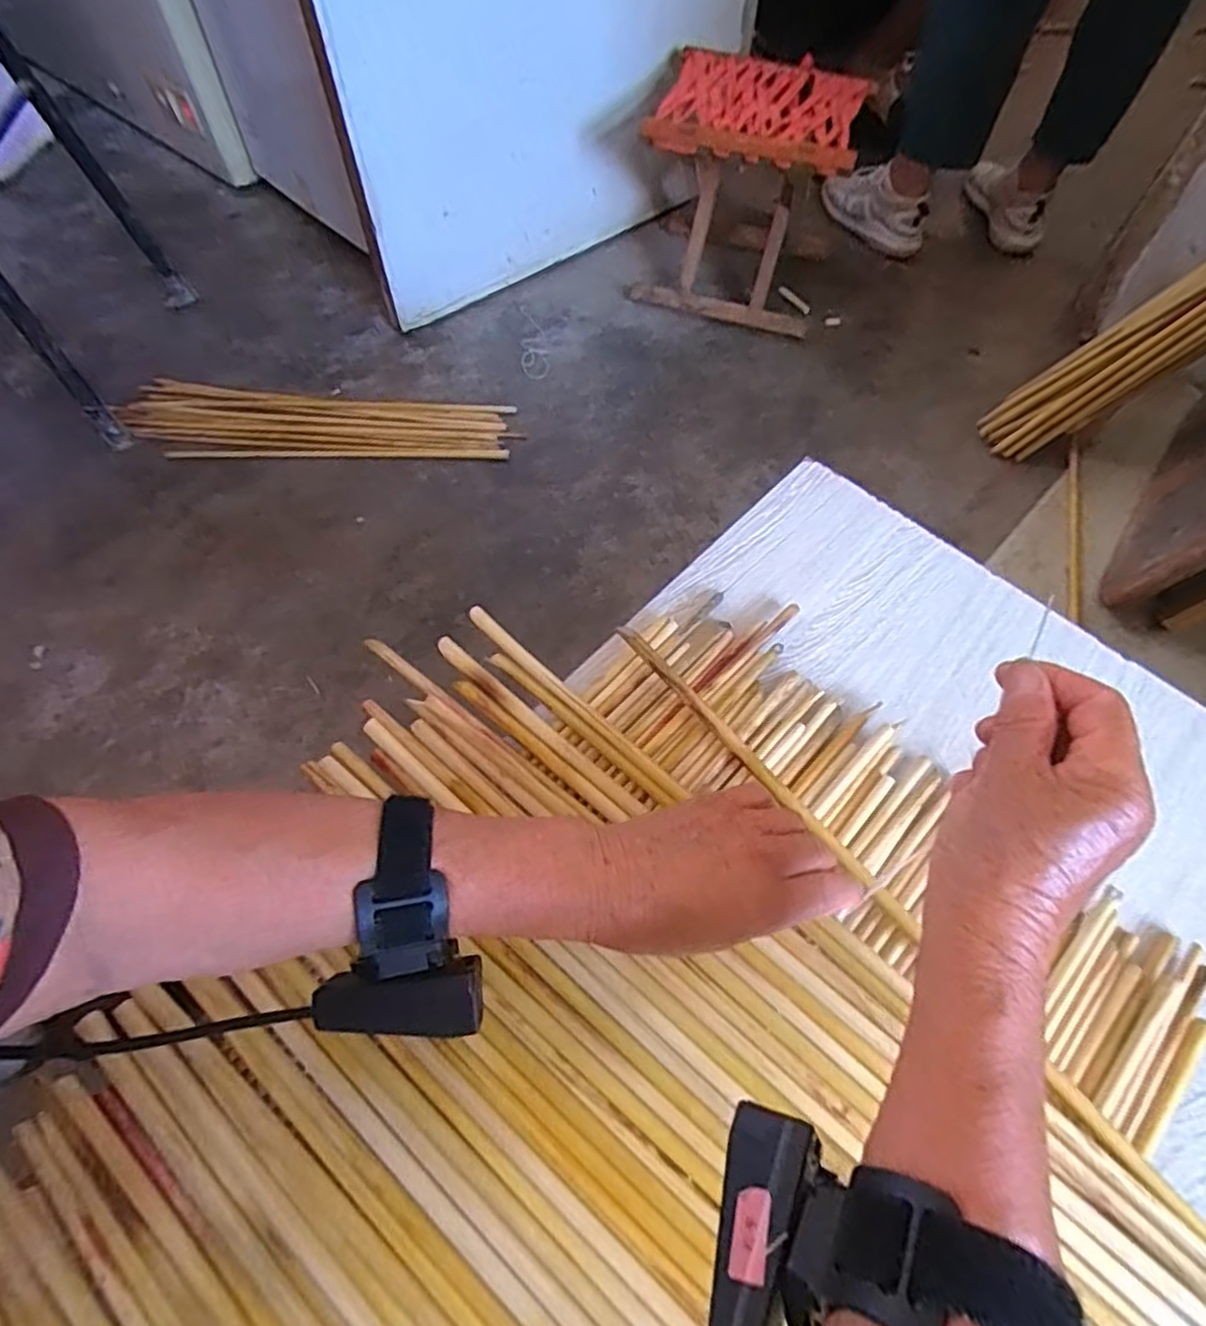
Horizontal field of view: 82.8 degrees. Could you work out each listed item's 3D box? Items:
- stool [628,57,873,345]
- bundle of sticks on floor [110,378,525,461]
[{"bbox_3d":[0.216,-0.697,1.018,0.280,0.275,0.231,20,64,7],"label":"stool"},{"bbox_3d":[-0.425,-0.355,1.017,0.580,0.034,0.136,6,63,0],"label":"bundle of sticks on floor"}]

